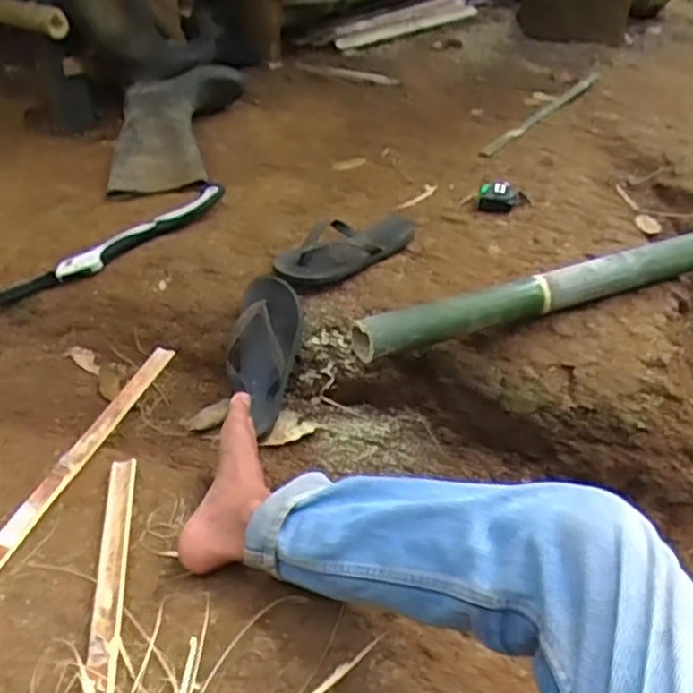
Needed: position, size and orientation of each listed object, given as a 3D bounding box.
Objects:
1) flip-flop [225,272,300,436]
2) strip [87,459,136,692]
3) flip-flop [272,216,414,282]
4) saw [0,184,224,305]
[{"bbox_3d":[-0.134,0.005,1.092,0.112,0.083,0.259,4,71,2],"label":"flip-flop"},{"bbox_3d":[-0.253,0.300,0.723,0.035,0.011,0.468,-4,41,-7],"label":"strip"},{"bbox_3d":[0.005,-0.182,1.214,0.277,0.049,0.118,-20,47,-25],"label":"flip-flop"},{"bbox_3d":[-0.490,-0.150,1.249,0.590,0.041,0.084,-27,47,-11],"label":"saw"}]

